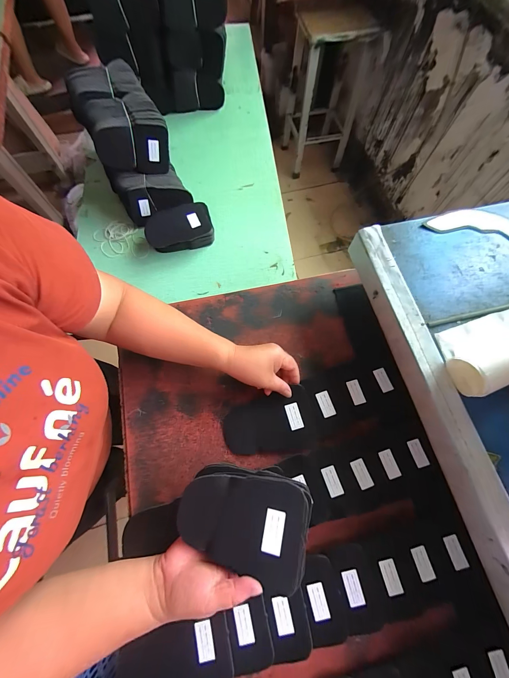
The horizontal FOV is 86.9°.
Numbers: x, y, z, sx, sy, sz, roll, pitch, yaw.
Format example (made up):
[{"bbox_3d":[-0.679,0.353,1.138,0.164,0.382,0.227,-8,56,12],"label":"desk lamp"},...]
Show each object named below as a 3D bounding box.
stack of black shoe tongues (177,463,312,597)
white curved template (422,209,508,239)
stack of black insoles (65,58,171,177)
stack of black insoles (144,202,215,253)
[{"bbox_3d":[-0.011,0.211,0.323,0.144,0.028,0.101,10,70,23],"label":"stack of black shoe tongues"},{"bbox_3d":[0.381,-0.174,0.432,0.198,0.007,0.065,21,72,6],"label":"white curved template"},{"bbox_3d":[-0.301,-0.489,0.602,0.153,0.094,0.238,-27,73,-10],"label":"stack of black insoles"},{"bbox_3d":[-0.179,-0.262,0.650,0.154,0.065,0.103,-10,71,-4],"label":"stack of black insoles"}]

